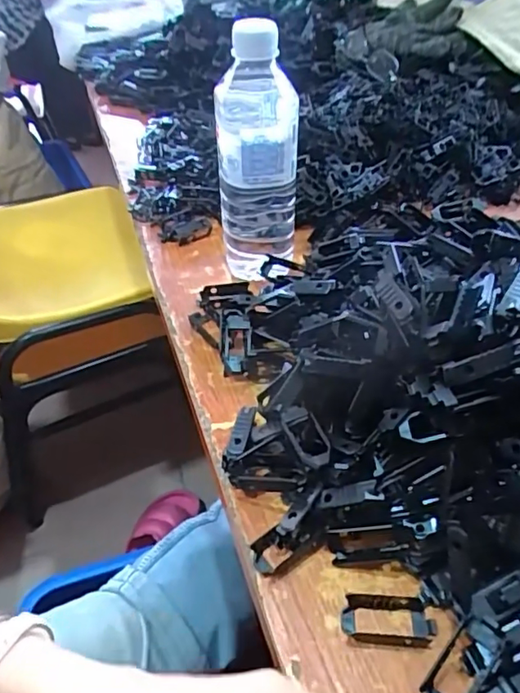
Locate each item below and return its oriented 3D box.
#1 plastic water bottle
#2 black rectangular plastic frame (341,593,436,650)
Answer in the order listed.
[{"bbox_3d":[-0.003,-0.159,0.463,0.064,0.190,0.058,-2,46,0],"label":"plastic water bottle"},{"bbox_3d":[0.072,0.152,0.306,0.051,0.012,0.025,2,46,3],"label":"black rectangular plastic frame"}]

